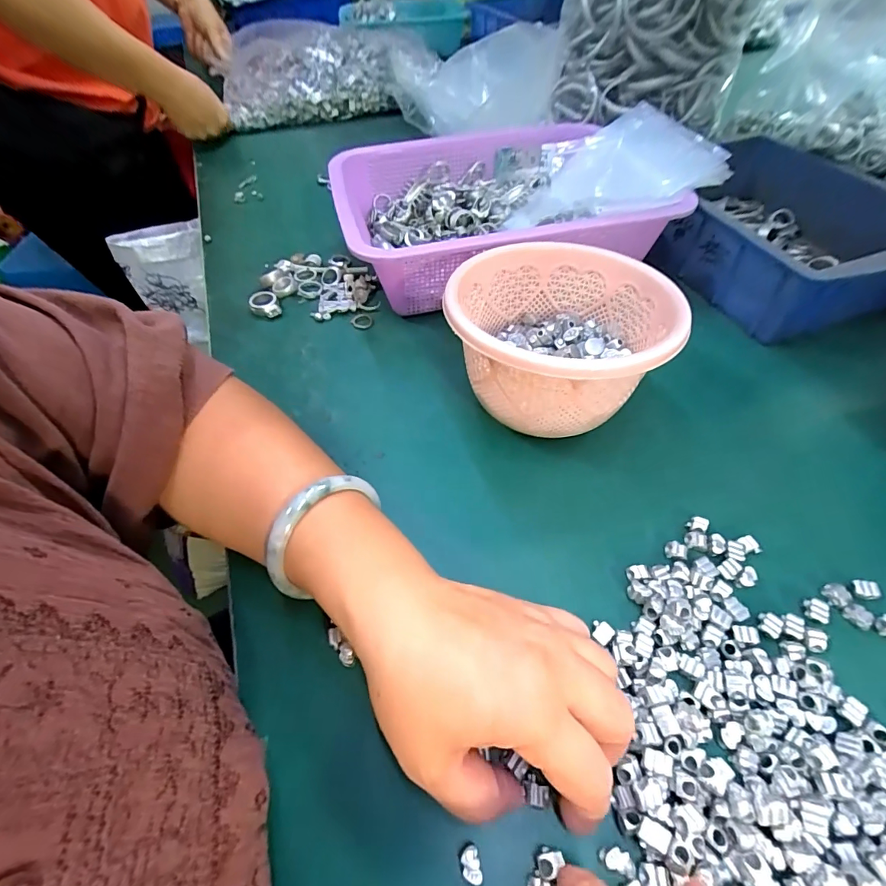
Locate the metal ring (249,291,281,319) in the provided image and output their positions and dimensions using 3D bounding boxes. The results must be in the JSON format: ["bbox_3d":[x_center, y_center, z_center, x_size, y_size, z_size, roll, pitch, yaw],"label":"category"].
[{"bbox_3d":[-0.170,-0.131,0.425,0.026,0.014,0.027,-1,51,1],"label":"metal ring"}]

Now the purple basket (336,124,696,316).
[{"bbox_3d":[0.046,-0.224,0.447,0.300,0.084,0.243,-18,53,-12],"label":"purple basket"}]

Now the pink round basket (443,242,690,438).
[{"bbox_3d":[0.078,-0.066,0.315,0.139,0.095,0.143,-1,53,2],"label":"pink round basket"}]

